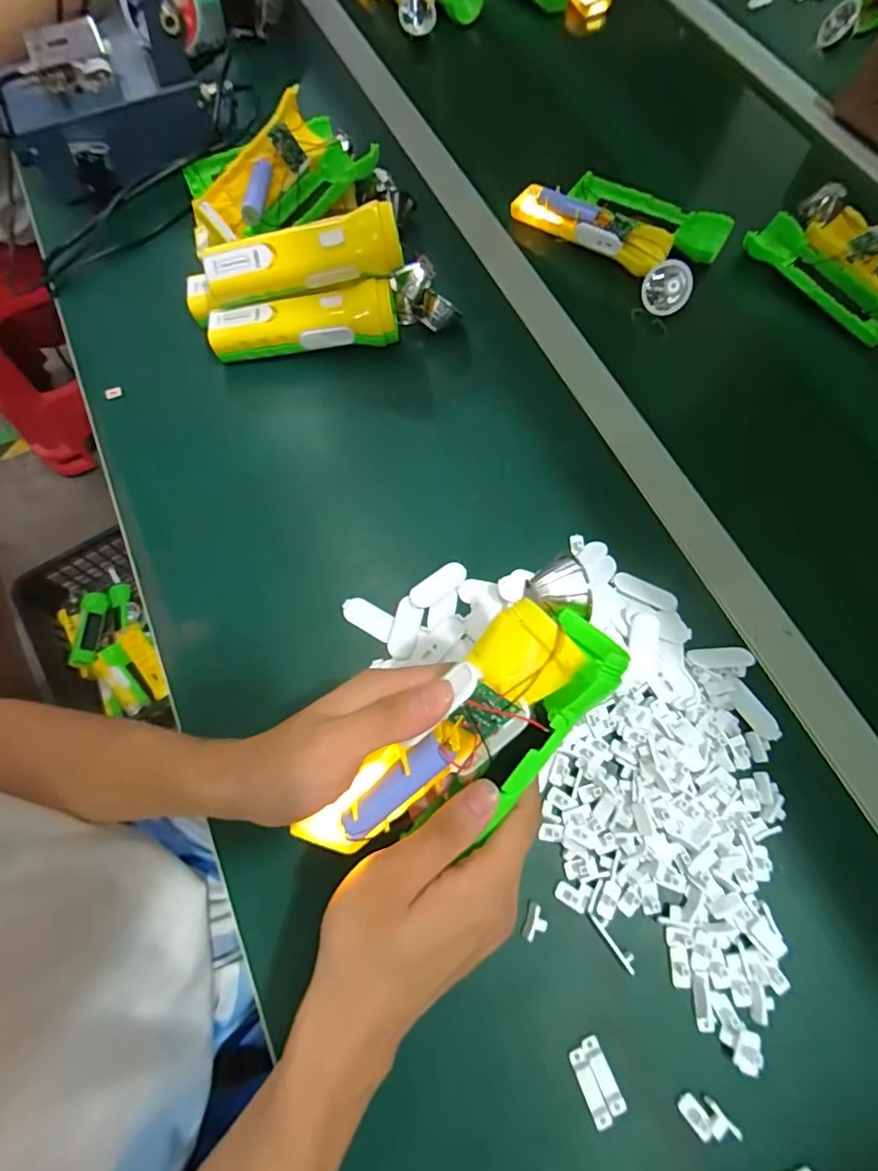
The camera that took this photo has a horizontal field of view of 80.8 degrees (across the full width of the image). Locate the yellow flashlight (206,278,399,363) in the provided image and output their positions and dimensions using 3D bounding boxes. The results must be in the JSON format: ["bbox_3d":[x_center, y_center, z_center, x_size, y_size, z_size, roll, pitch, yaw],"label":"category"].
[{"bbox_3d":[-0.119,-0.225,0.457,0.159,0.051,0.042,-8,70,-4],"label":"yellow flashlight"}]

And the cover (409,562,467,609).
[{"bbox_3d":[0.000,-0.001,0.394,0.049,0.004,0.019,-35,74,-13],"label":"cover"}]

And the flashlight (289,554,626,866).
[{"bbox_3d":[0.016,0.072,0.247,0.188,0.043,0.066,-43,75,0],"label":"flashlight"}]

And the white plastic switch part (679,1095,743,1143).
[{"bbox_3d":[0.147,0.293,0.282,0.027,0.007,0.017,42,75,13],"label":"white plastic switch part"}]

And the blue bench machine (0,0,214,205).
[{"bbox_3d":[-0.321,-0.483,0.502,0.212,0.111,0.131,-29,73,-11],"label":"blue bench machine"}]

